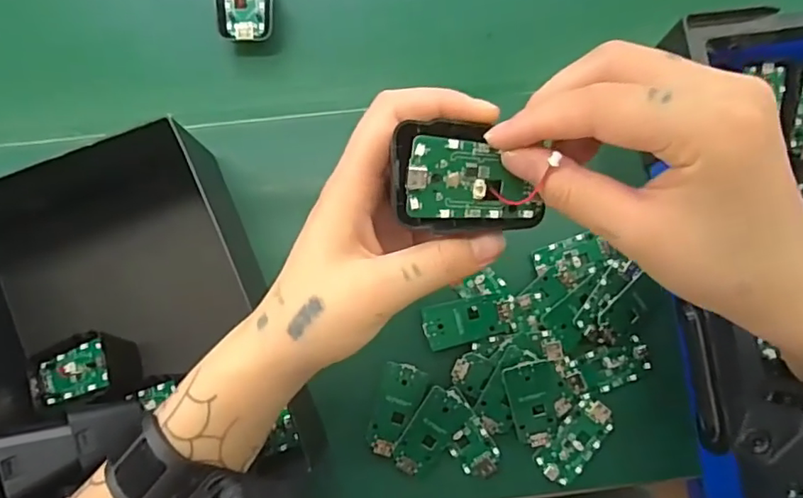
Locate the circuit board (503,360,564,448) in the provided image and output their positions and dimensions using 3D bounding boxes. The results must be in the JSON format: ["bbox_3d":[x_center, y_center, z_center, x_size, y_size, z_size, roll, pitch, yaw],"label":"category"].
[{"bbox_3d":[0.095,0.108,0.398,0.039,0.007,0.063,-13,104,-3],"label":"circuit board"}]

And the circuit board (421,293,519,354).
[{"bbox_3d":[0.049,0.051,0.409,0.065,0.007,0.031,-13,81,-3],"label":"circuit board"}]

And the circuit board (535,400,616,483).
[{"bbox_3d":[0.125,0.139,0.406,0.029,0.007,0.061,40,82,6],"label":"circuit board"}]

